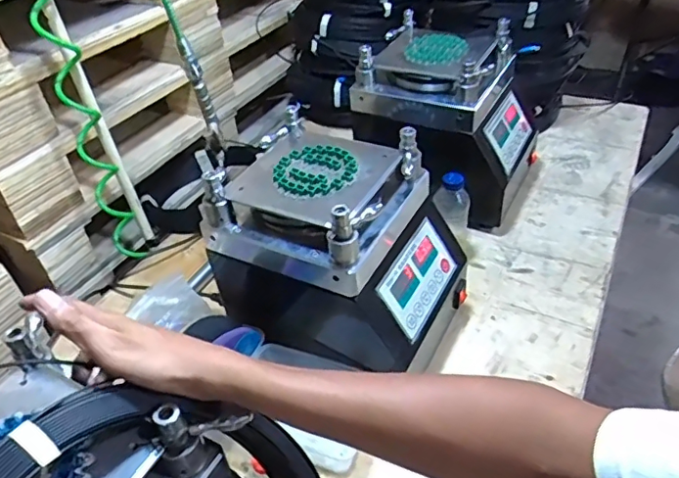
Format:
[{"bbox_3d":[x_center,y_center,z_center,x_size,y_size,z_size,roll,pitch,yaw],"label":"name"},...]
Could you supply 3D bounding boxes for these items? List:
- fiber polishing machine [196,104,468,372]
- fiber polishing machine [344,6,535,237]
[{"bbox_3d":[0.004,0.013,0.722,0.280,0.233,0.216,17,45,23],"label":"fiber polishing machine"},{"bbox_3d":[0.189,-0.210,0.970,0.270,0.281,0.220,19,47,26],"label":"fiber polishing machine"}]

